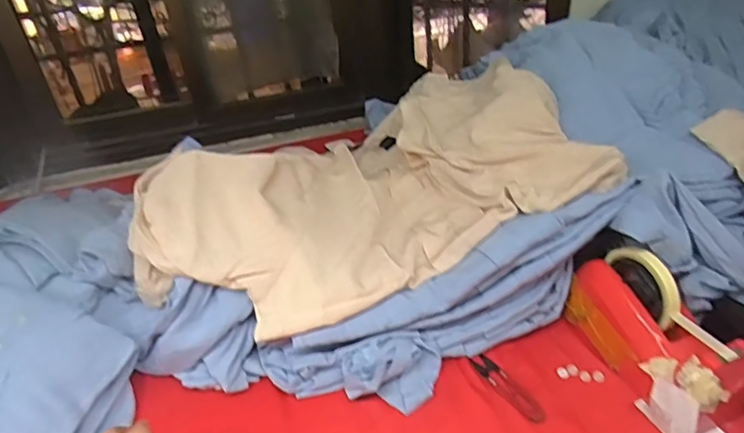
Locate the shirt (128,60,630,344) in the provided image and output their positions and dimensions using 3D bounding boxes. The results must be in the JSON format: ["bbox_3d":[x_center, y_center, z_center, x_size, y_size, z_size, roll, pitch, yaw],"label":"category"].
[{"bbox_3d":[-0.022,-0.036,0.651,0.513,0.145,0.296,-11,32,-10],"label":"shirt"}]

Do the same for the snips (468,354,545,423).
[{"bbox_3d":[0.143,0.180,0.566,0.024,0.004,0.097,-19,34,-22],"label":"snips"}]

